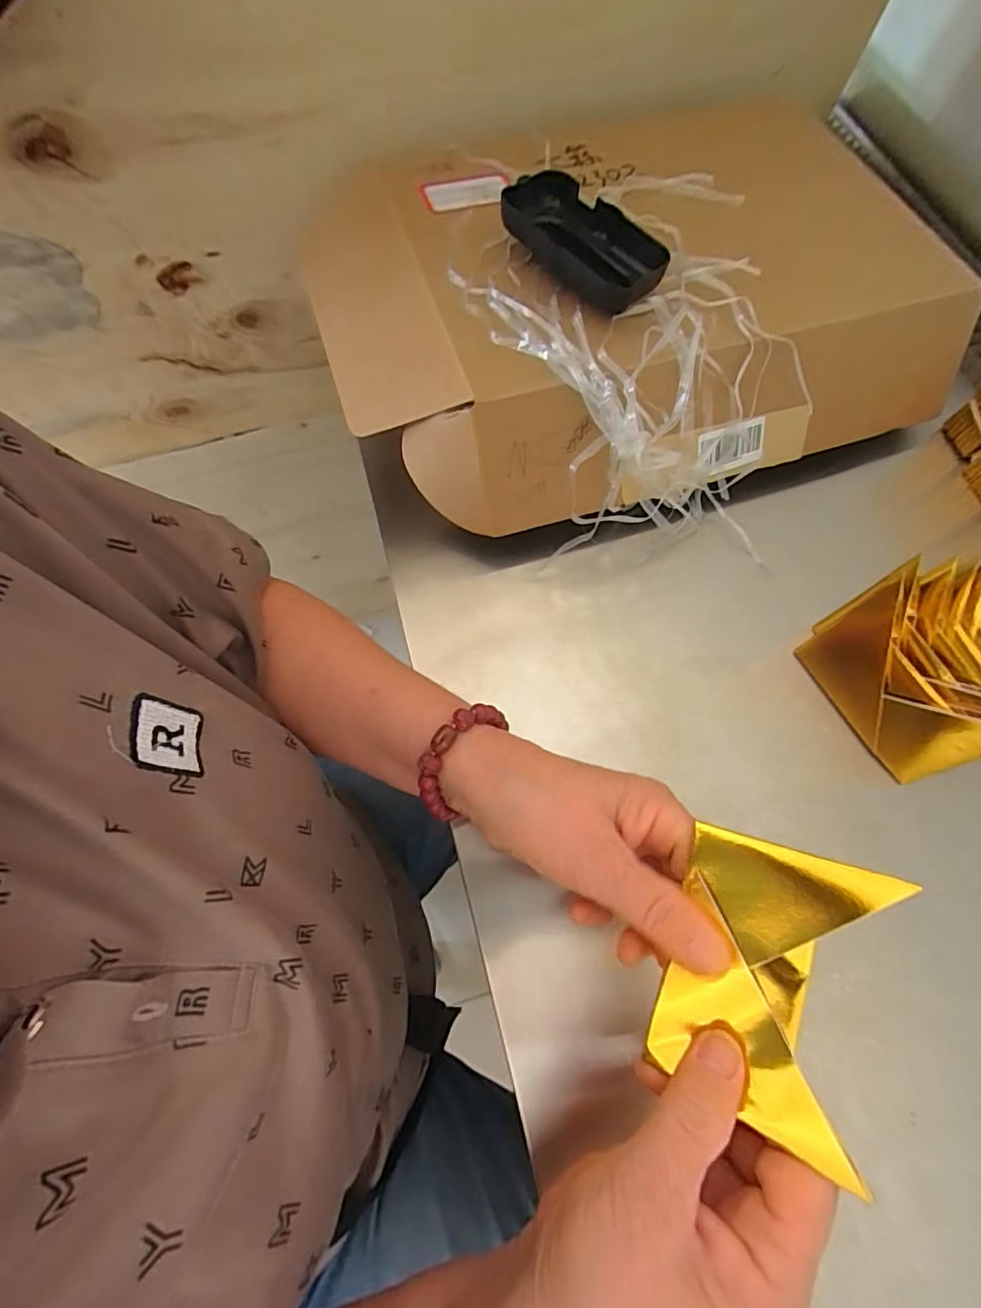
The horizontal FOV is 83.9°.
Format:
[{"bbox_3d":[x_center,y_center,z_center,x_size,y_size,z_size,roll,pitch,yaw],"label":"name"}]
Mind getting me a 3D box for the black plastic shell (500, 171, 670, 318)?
[{"bbox_3d":[0.060,-0.262,0.348,0.114,0.027,0.052,43,73,15],"label":"black plastic shell"}]

